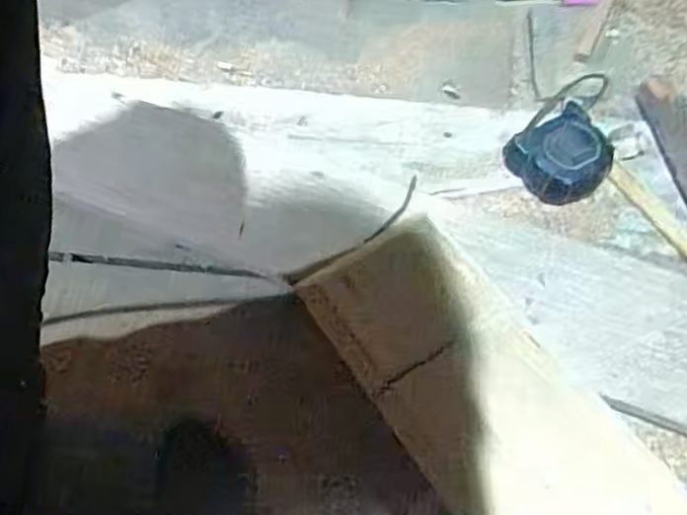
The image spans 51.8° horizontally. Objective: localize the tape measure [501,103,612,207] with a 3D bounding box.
[{"bbox_3d":[0.169,-0.082,0.555,0.065,0.044,0.066,-1,58,2],"label":"tape measure"}]

